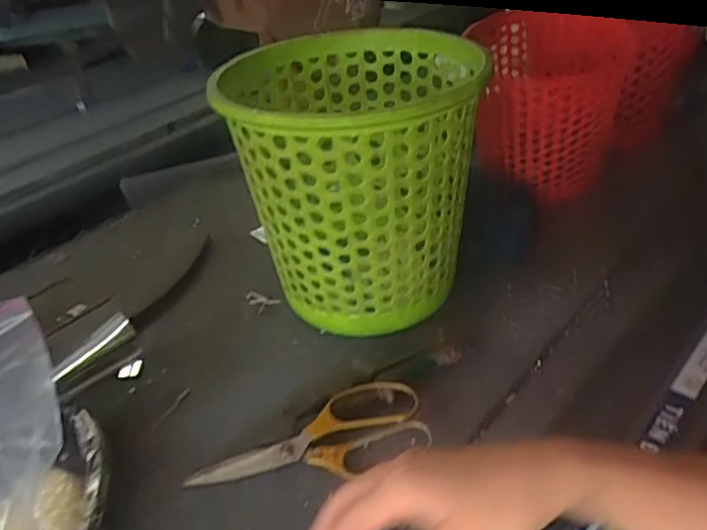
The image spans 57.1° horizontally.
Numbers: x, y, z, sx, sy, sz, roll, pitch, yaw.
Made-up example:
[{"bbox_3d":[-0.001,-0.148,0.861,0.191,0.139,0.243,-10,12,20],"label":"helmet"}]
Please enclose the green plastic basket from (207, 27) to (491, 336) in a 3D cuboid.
[{"bbox_3d":[0.005,-0.082,0.663,0.238,0.248,0.260,-6,33,-3],"label":"green plastic basket"}]

